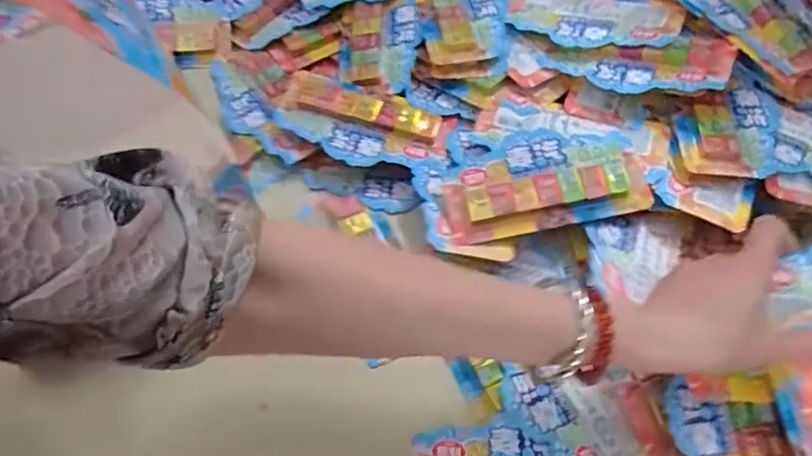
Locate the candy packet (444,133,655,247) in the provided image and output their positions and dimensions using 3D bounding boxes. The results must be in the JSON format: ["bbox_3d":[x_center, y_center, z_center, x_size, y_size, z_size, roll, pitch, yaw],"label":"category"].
[{"bbox_3d":[0.101,-0.036,0.429,0.144,0.018,0.073,-10,63,-5],"label":"candy packet"}]

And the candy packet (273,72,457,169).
[{"bbox_3d":[-0.039,-0.090,0.480,0.147,0.015,0.071,19,65,10],"label":"candy packet"}]

